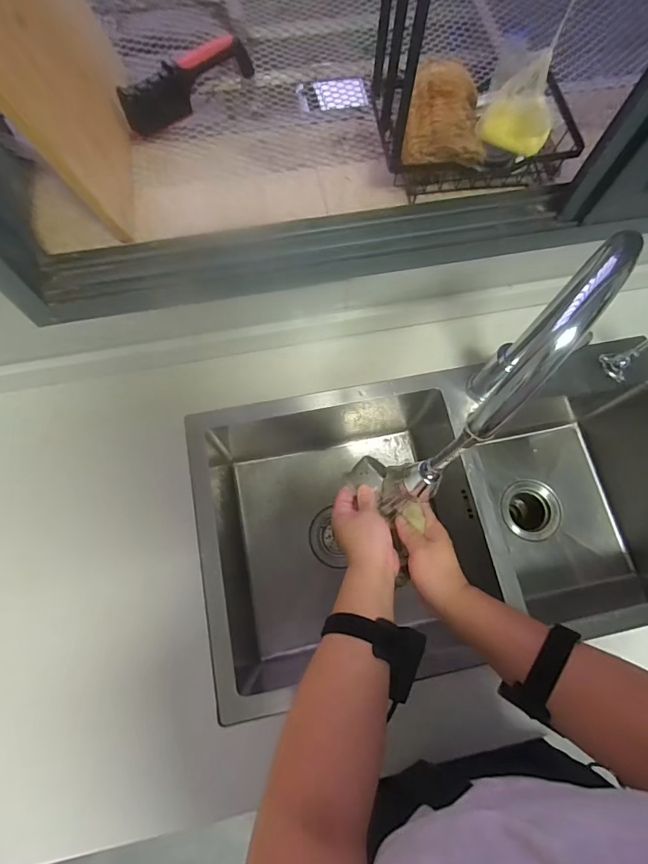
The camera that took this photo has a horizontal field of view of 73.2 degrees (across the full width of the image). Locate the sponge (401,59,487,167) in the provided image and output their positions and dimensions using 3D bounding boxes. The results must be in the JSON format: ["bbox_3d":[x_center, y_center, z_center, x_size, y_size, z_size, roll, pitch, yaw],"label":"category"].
[{"bbox_3d":[0.155,-0.395,0.542,0.097,0.045,0.138,8,73,1],"label":"sponge"}]

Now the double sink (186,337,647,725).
[{"bbox_3d":[0.189,0.116,0.736,0.730,0.249,0.406,-10,74,-5],"label":"double sink"}]

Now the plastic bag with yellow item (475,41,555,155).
[{"bbox_3d":[0.223,-0.370,0.489,0.081,0.087,0.037,23,74,5],"label":"plastic bag with yellow item"}]

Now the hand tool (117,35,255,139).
[{"bbox_3d":[-0.193,-0.499,0.628,0.204,0.066,0.046,-34,77,-11],"label":"hand tool"}]

